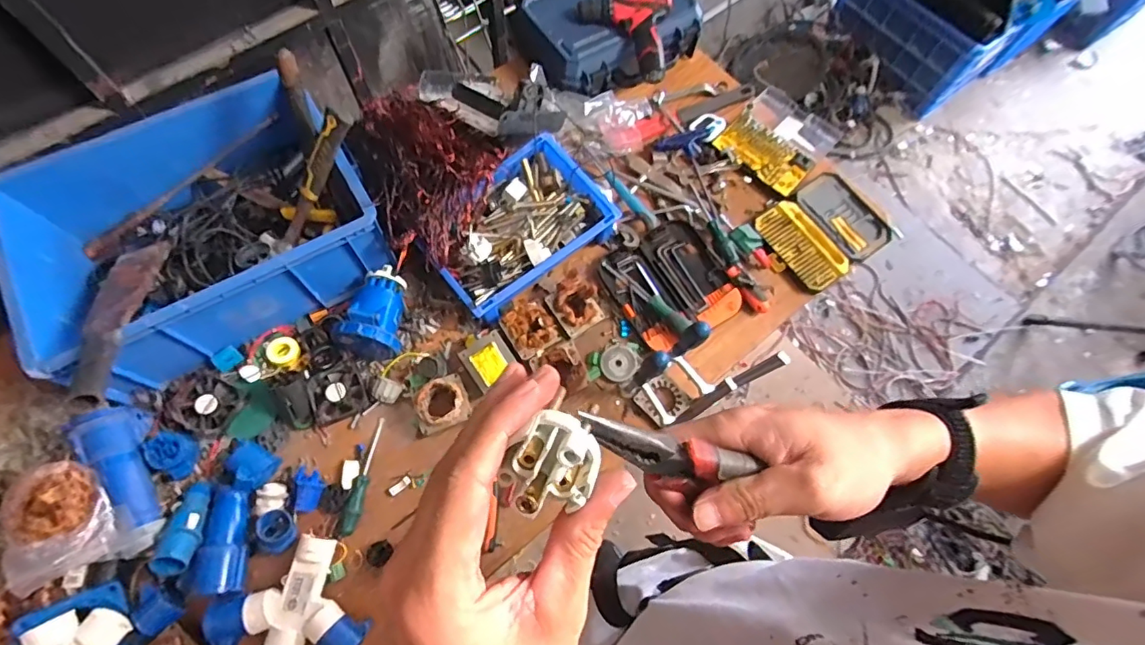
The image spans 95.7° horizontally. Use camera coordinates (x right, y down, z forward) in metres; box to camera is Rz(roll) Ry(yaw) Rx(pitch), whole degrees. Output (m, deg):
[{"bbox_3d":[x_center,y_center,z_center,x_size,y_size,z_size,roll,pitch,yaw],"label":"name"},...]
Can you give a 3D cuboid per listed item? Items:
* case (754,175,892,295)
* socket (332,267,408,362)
[{"bbox_3d":[0.477,-0.175,0.998,0.251,0.024,0.181,-33,73,-15],"label":"case"},{"bbox_3d":[-0.317,-0.022,0.847,0.106,0.110,0.138,9,67,1],"label":"socket"}]

